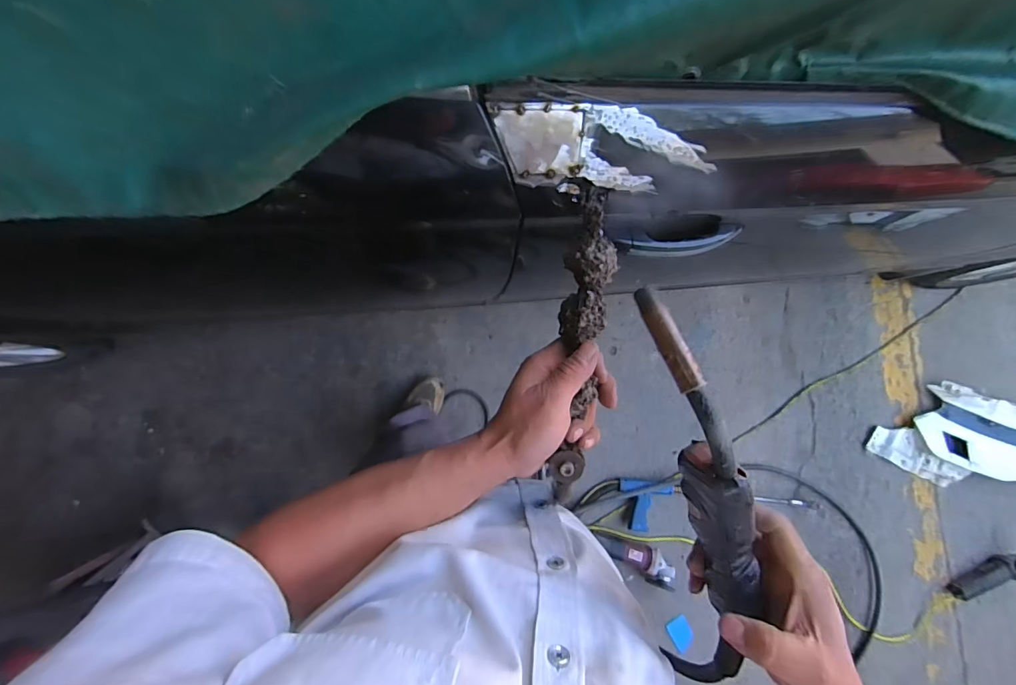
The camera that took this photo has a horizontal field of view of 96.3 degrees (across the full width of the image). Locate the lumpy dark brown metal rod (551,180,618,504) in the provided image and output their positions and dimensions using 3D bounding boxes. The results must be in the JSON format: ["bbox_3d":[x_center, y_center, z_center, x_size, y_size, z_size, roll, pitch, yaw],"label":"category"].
[{"bbox_3d":[0.058,-0.004,0.382,0.041,0.063,0.266,7,90,-6],"label":"lumpy dark brown metal rod"}]

